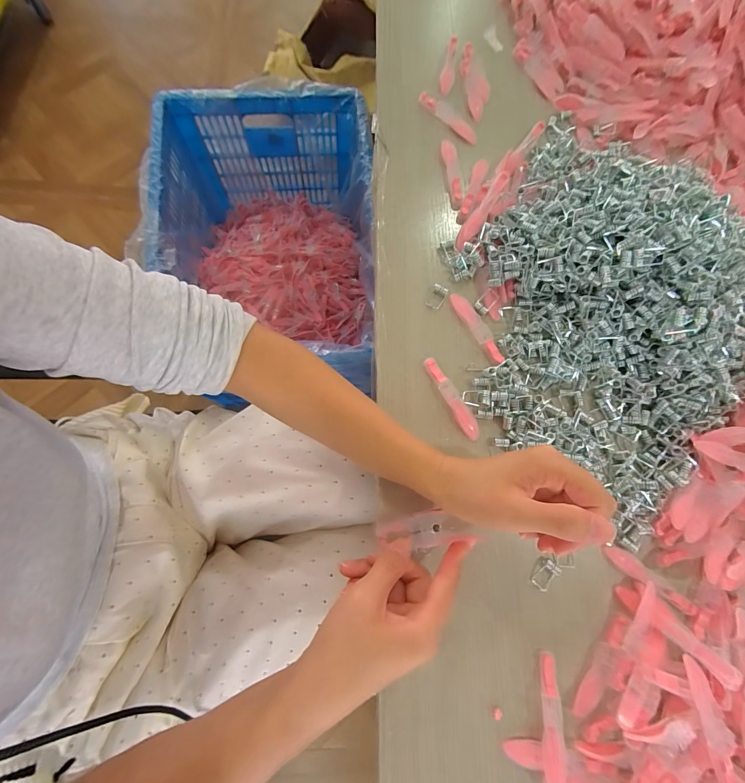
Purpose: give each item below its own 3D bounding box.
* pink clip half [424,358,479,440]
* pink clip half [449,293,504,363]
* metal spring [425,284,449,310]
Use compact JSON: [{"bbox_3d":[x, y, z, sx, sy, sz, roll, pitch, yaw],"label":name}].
[{"bbox_3d":[0.070,0.005,0.302,0.015,0.009,0.079,-31,77,-6],"label":"pink clip half"},{"bbox_3d":[0.099,-0.060,0.320,0.015,0.004,0.077,-31,77,-7],"label":"pink clip half"},{"bbox_3d":[0.062,-0.090,0.328,0.014,0.004,0.026,25,78,7],"label":"metal spring"}]

